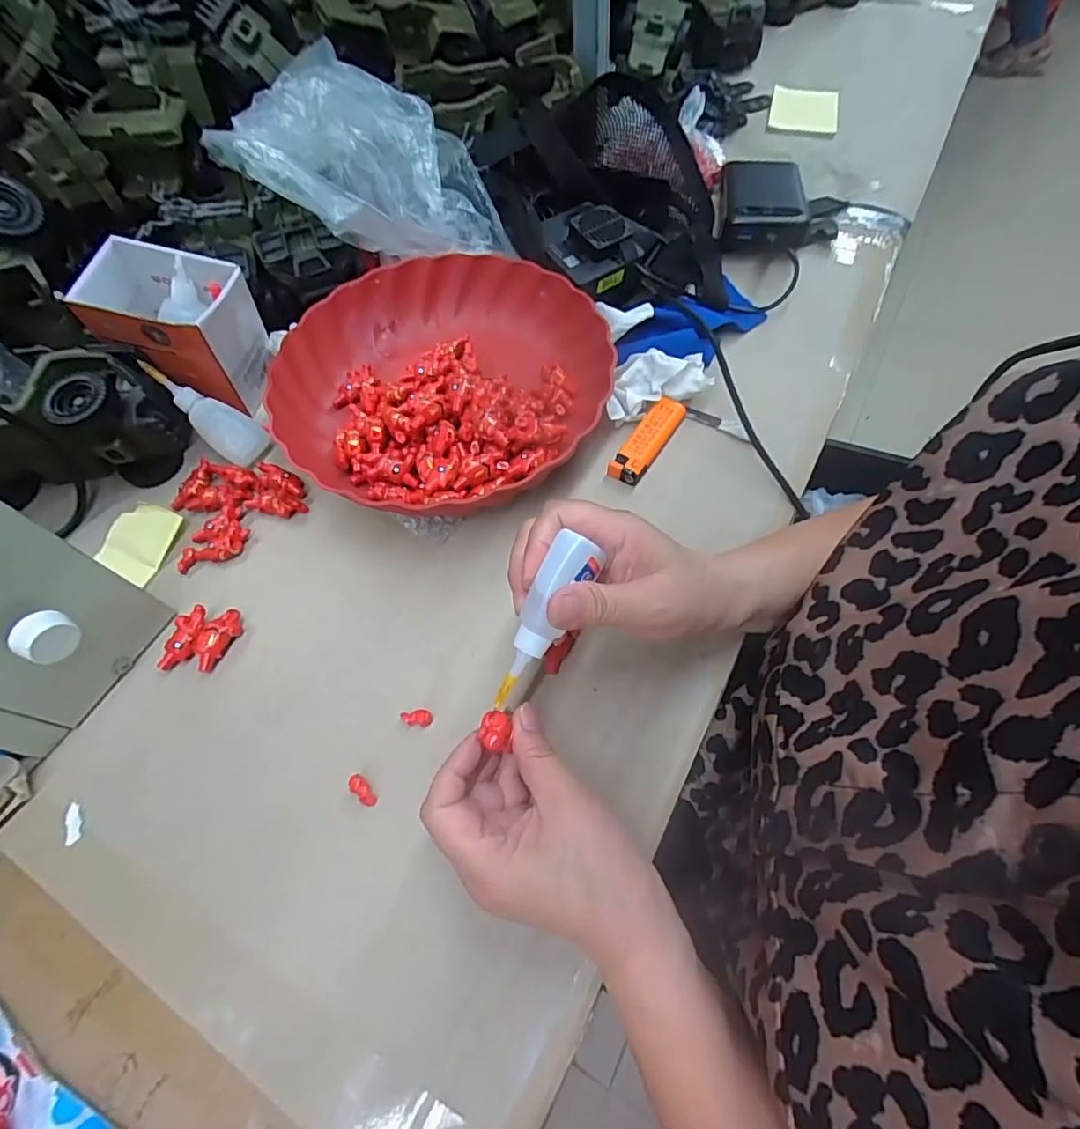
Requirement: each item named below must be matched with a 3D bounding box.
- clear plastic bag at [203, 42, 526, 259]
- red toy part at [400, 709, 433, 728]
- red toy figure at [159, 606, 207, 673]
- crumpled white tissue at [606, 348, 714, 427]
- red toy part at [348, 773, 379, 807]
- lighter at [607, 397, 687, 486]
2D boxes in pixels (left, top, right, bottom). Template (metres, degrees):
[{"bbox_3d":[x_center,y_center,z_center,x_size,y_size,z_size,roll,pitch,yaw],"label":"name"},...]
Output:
[{"bbox_3d":[-0.150,-0.326,0.436,0.232,0.110,0.128,34,69,20],"label":"clear plastic bag"},{"bbox_3d":[-0.073,0.090,0.320,0.018,0.005,0.010,0,62,4],"label":"red toy part"},{"bbox_3d":[-0.223,0.046,0.342,0.018,0.009,0.040,5,62,7],"label":"red toy figure"},{"bbox_3d":[0.086,-0.140,0.407,0.085,0.022,0.041,-19,62,-6],"label":"crumpled white tissue"},{"bbox_3d":[-0.098,0.124,0.299,0.008,0.005,0.020,-40,81,-17],"label":"red toy part"},{"bbox_3d":[0.081,-0.093,0.401,0.024,0.009,0.082,29,67,18],"label":"lighter"}]

